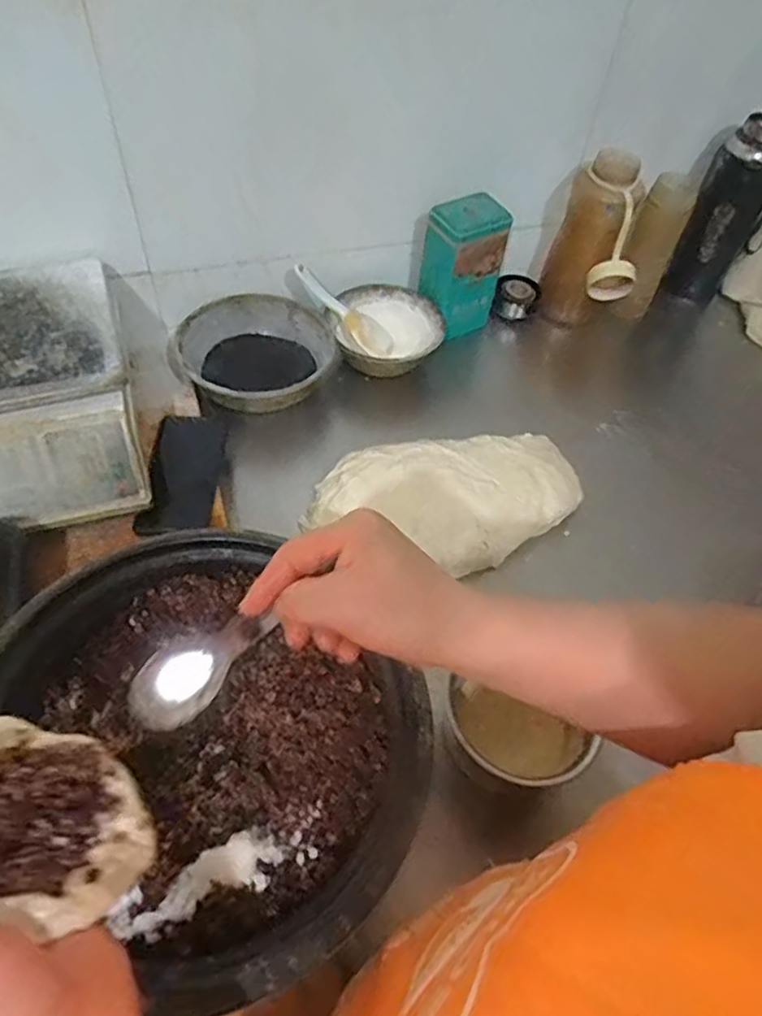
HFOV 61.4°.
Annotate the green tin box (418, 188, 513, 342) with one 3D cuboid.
[{"bbox_3d":[0.105,-0.320,0.844,0.088,0.159,0.079,-29,60,-24],"label":"green tin box"}]

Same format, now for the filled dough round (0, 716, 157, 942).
[{"bbox_3d":[-0.165,0.149,0.314,0.108,0.018,0.074,43,36,9],"label":"filled dough round"}]

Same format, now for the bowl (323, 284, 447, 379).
[{"bbox_3d":[0.008,-0.228,0.847,0.141,0.060,0.132,2,53,-3],"label":"bowl"}]

